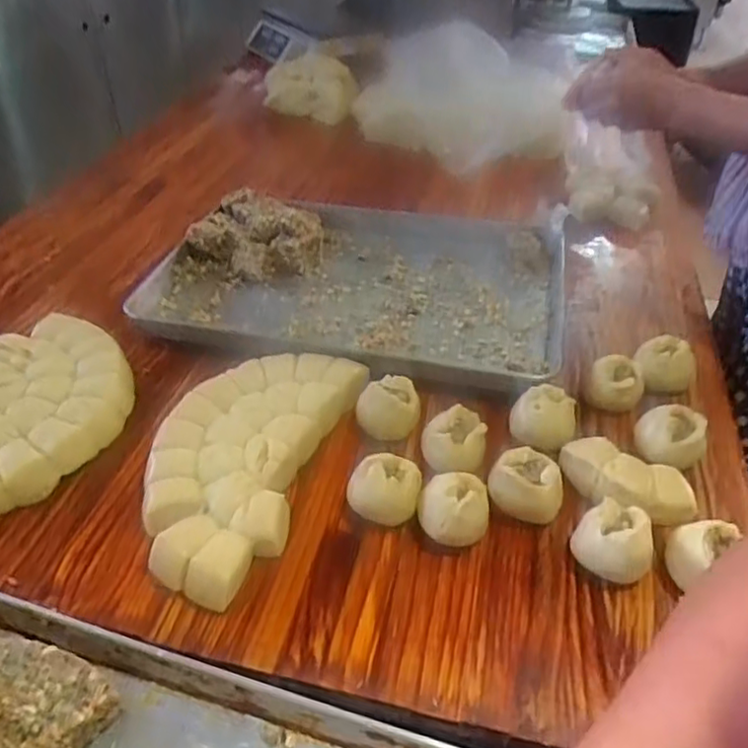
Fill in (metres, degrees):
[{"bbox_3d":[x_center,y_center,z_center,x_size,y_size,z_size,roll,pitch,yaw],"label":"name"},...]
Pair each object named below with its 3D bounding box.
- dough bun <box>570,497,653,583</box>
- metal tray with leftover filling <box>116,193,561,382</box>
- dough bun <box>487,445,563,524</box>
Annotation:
[{"bbox_3d":[0.243,0.169,0.658,0.075,0.063,0.072,23,46,25],"label":"dough bun"},{"bbox_3d":[-0.021,-0.151,1.004,0.620,0.072,0.411,9,41,10],"label":"metal tray with leftover filling"},{"bbox_3d":[0.164,0.123,0.702,0.074,0.067,0.055,15,43,16],"label":"dough bun"}]

